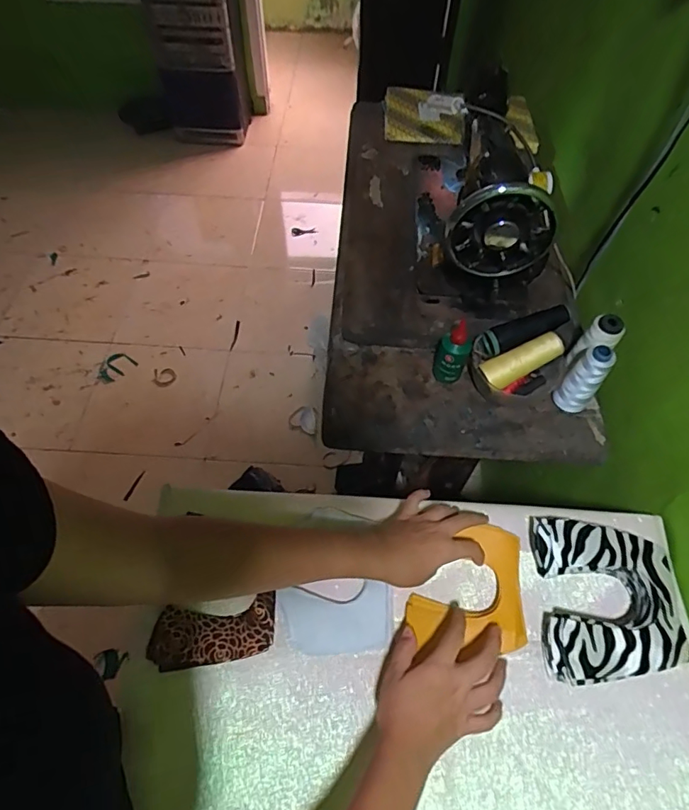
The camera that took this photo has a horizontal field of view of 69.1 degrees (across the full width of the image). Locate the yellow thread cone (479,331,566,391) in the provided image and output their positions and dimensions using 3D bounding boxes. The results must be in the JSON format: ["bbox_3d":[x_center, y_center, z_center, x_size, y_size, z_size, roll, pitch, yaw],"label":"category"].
[{"bbox_3d":[0.243,-0.059,0.686,0.113,0.034,0.037,-26,61,1],"label":"yellow thread cone"}]

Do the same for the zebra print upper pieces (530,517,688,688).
[{"bbox_3d":[0.279,0.206,0.537,0.139,0.049,0.166,0,59,2],"label":"zebra print upper pieces"}]

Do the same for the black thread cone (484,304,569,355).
[{"bbox_3d":[0.250,-0.103,0.682,0.115,0.038,0.041,-23,60,3],"label":"black thread cone"}]

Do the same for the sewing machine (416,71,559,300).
[{"bbox_3d":[0.210,-0.364,0.788,0.169,0.201,0.407,4,58,1],"label":"sewing machine"}]

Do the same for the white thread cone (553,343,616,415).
[{"bbox_3d":[0.312,-0.033,0.656,0.041,0.113,0.044,35,64,19],"label":"white thread cone"}]

